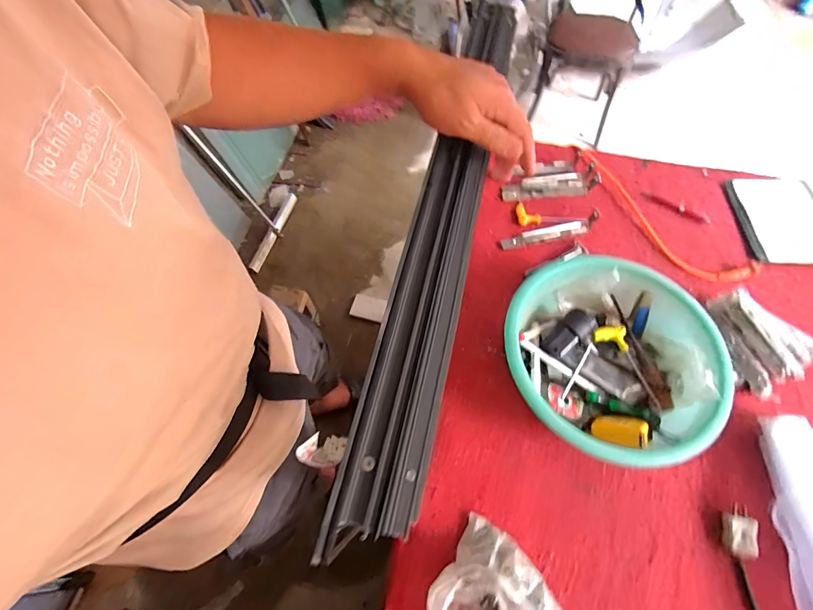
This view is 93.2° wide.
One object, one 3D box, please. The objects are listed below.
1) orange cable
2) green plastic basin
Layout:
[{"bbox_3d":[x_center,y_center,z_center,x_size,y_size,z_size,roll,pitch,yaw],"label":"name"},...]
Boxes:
[{"bbox_3d":[0.506,-0.186,0.800,0.092,0.031,0.414,-37,69,-7],"label":"orange cable"},{"bbox_3d":[0.305,0.076,0.602,0.296,0.113,0.304,1,64,-1],"label":"green plastic basin"}]

